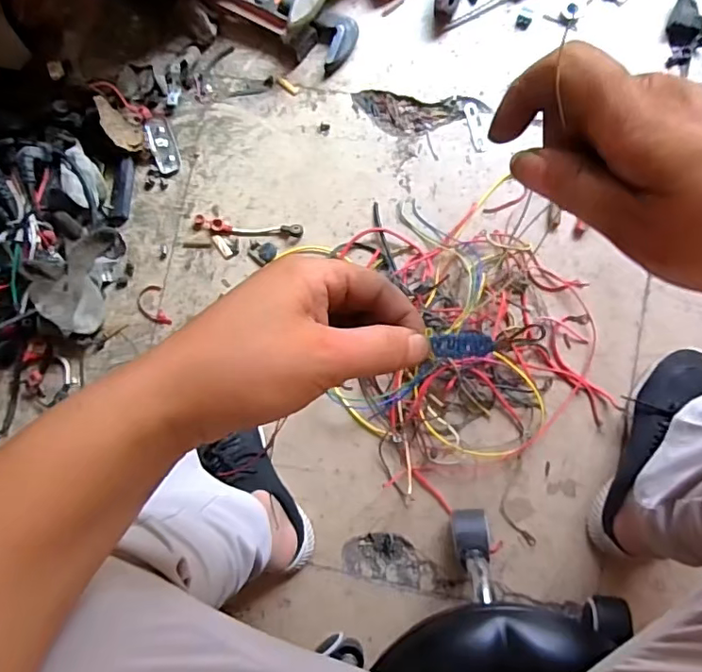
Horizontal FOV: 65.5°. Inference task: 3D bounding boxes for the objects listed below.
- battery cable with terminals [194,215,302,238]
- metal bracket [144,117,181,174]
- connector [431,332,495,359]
[{"bbox_3d":[-0.134,-0.140,0.708,0.143,0.009,0.022,5,85,6],"label":"battery cable with terminals"},{"bbox_3d":[-0.252,-0.256,0.731,0.033,0.008,0.080,-19,83,4],"label":"metal bracket"},{"bbox_3d":[0.053,0.004,0.259,0.029,0.004,0.012,-2,85,1],"label":"connector"}]

